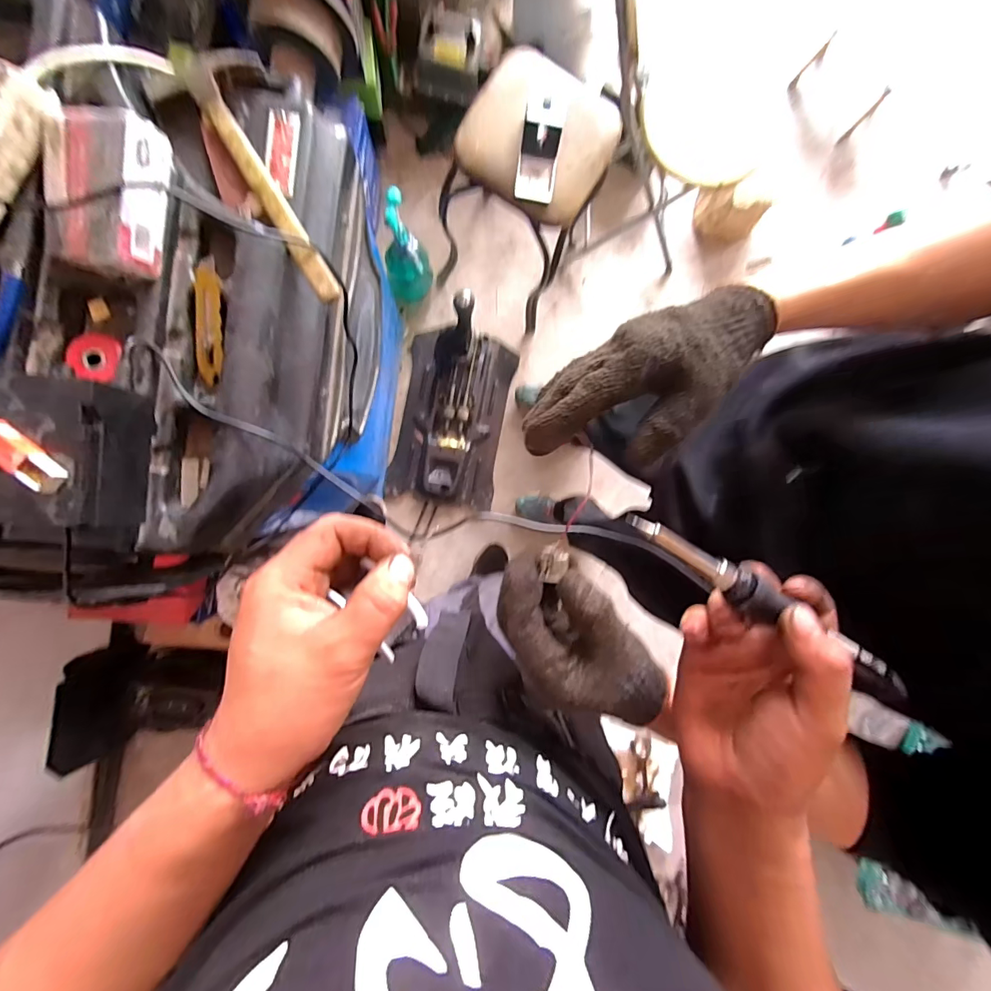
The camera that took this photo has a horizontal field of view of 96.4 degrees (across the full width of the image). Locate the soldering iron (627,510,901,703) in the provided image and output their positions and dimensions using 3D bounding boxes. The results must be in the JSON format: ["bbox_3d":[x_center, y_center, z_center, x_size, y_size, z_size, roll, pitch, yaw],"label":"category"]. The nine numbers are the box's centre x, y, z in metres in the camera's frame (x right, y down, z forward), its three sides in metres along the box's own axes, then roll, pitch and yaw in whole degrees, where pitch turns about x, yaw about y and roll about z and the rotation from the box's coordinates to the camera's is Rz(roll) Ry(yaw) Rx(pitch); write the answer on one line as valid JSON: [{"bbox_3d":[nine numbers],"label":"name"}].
[{"bbox_3d":[0.156,0.064,0.241,0.206,0.014,0.018,31,88,-12],"label":"soldering iron"}]

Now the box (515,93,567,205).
[{"bbox_3d":[0.082,-0.636,0.821,0.072,0.029,0.158,6,113,-5],"label":"box"}]

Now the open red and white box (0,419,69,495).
[{"bbox_3d":[-0.415,-0.035,0.384,0.075,0.021,0.024,42,87,-4],"label":"open red and white box"}]

